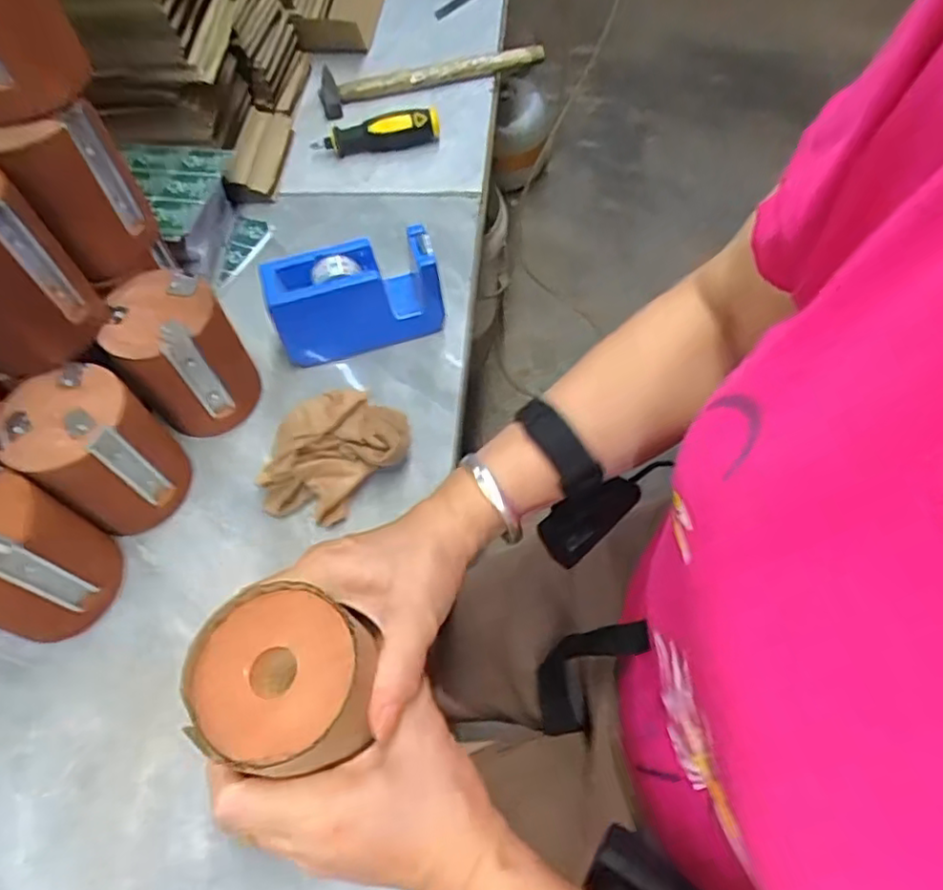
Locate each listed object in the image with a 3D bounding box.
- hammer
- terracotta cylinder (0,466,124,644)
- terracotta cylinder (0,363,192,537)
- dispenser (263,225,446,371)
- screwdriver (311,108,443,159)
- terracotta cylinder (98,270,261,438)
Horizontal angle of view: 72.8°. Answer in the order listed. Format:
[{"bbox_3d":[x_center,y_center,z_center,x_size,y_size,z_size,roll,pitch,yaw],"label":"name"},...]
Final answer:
[{"bbox_3d":[-0.042,-0.412,0.704,0.250,0.023,0.059,-18,60,-8],"label":"hammer"},{"bbox_3d":[-0.278,0.072,0.394,0.076,0.103,0.076,-1,60,2],"label":"terracotta cylinder"},{"bbox_3d":[-0.247,0.005,0.431,0.077,0.102,0.078,-1,60,2],"label":"terracotta cylinder"},{"bbox_3d":[-0.090,-0.116,0.504,0.127,0.080,0.042,-16,60,-7],"label":"dispenser"},{"bbox_3d":[-0.096,-0.314,0.636,0.125,0.033,0.027,-6,60,-1],"label":"screwdriver"},{"bbox_3d":[-0.206,-0.065,0.464,0.079,0.100,0.074,-1,60,2],"label":"terracotta cylinder"}]

